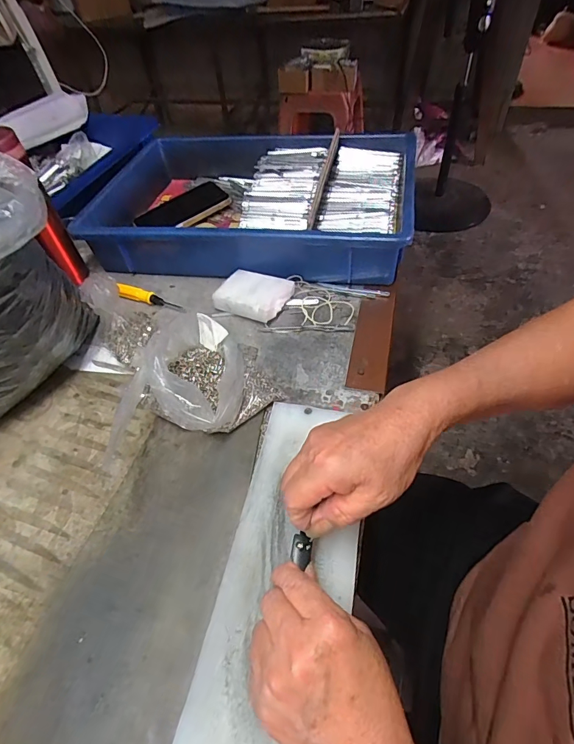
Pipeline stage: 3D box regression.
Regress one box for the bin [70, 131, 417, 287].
[{"bbox_3d":[-0.048,-0.243,0.576,0.412,0.081,0.277,6,51,9],"label":"bin"}]

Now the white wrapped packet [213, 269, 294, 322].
[{"bbox_3d":[-0.039,-0.091,0.493,0.081,0.030,0.060,21,55,20],"label":"white wrapped packet"}]

